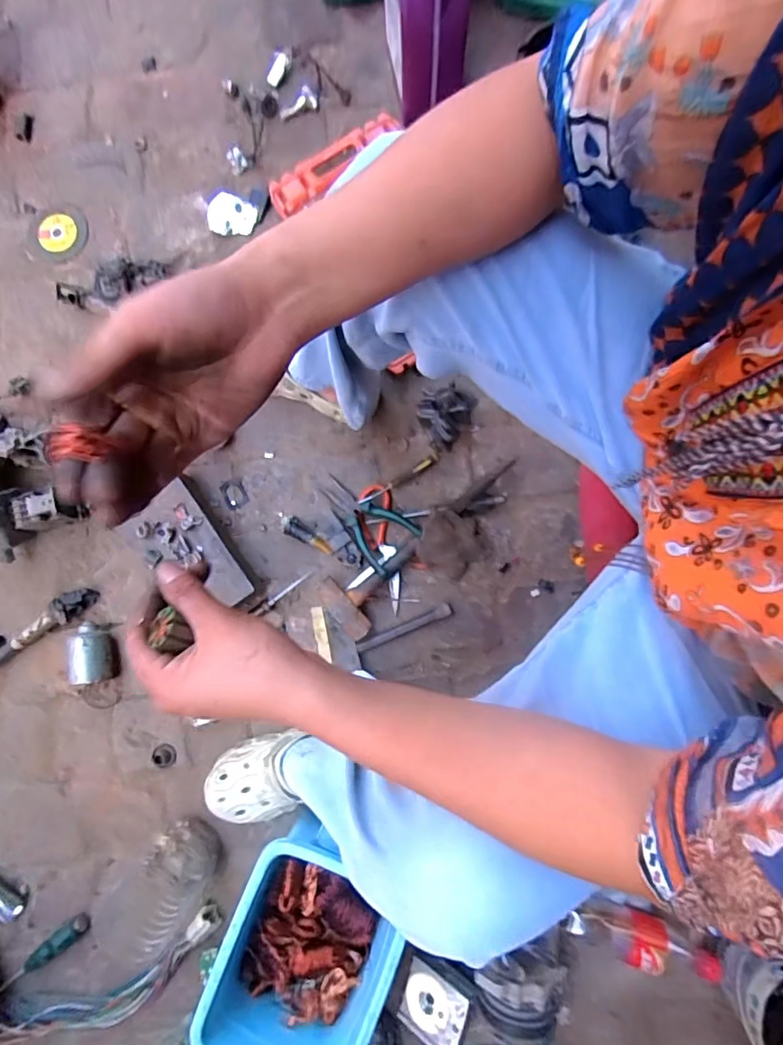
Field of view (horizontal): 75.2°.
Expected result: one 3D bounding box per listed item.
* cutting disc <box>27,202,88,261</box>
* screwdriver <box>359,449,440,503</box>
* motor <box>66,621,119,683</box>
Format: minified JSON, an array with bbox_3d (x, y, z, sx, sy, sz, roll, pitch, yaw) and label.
[{"bbox_3d":[-0.562,-0.491,0.854,0.099,0.011,0.097,0,88,2],"label":"cutting disc"},{"bbox_3d":[0.013,-0.069,0.808,0.147,0.014,0.015,-33,85,-2],"label":"screwdriver"},{"bbox_3d":[-0.456,0.196,0.773,0.059,0.059,0.088,-6,85,-1],"label":"motor"}]

